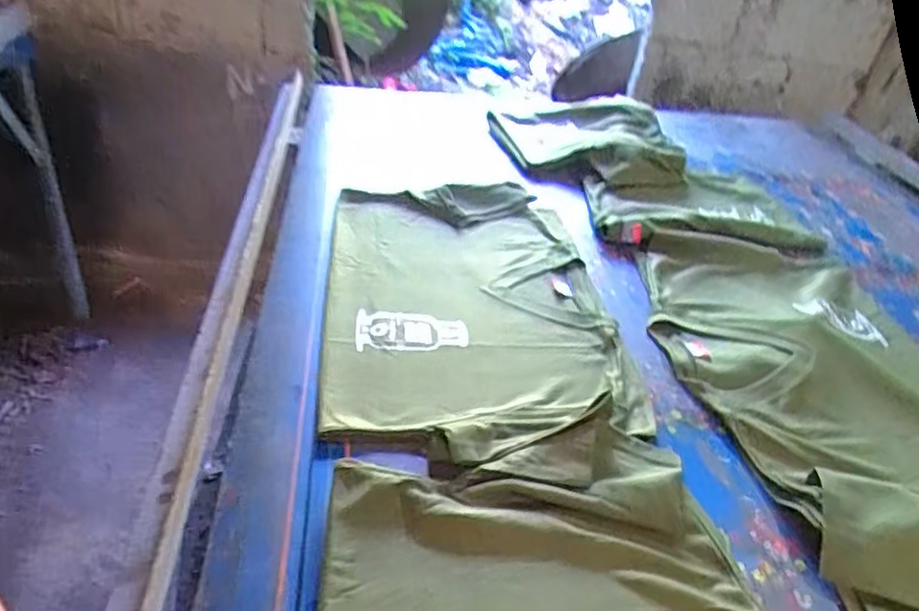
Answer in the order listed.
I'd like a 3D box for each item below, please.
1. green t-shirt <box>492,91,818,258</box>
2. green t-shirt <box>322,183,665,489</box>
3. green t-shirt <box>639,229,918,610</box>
[{"bbox_3d":[0.340,-0.233,1.133,0.382,0.070,0.493,-13,42,-26],"label":"green t-shirt"},{"bbox_3d":[0.016,-0.006,0.792,0.338,0.035,0.536,2,37,-8],"label":"green t-shirt"},{"bbox_3d":[0.434,0.072,0.766,0.355,0.036,0.588,0,37,-10],"label":"green t-shirt"}]

